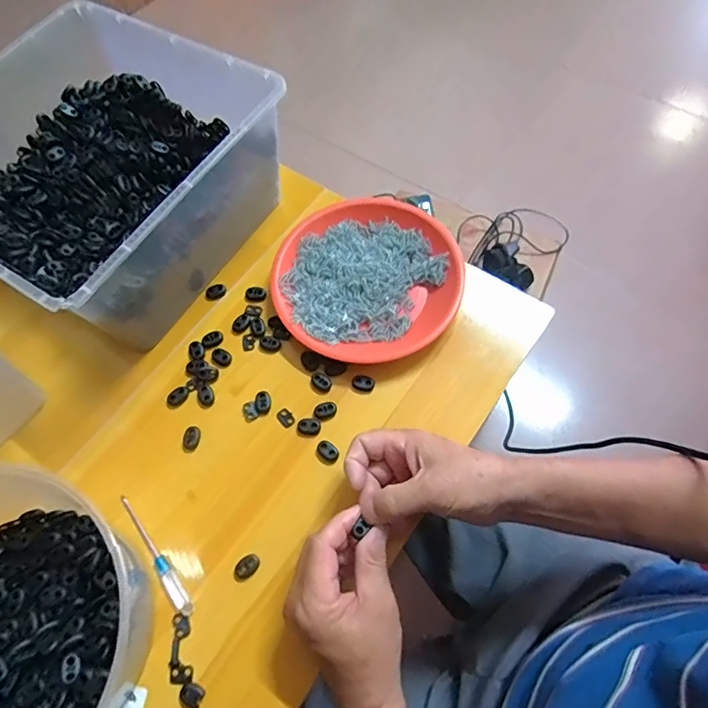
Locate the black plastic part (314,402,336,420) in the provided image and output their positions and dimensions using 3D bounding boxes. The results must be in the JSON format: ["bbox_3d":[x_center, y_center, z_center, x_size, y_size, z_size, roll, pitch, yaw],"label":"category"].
[{"bbox_3d":[-0.027,0.054,0.471,0.022,0.004,0.015,-16,65,-4],"label":"black plastic part"}]

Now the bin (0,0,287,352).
[{"bbox_3d":[-0.260,-0.182,0.522,0.298,0.140,0.296,30,70,16],"label":"bin"}]

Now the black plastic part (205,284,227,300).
[{"bbox_3d":[-0.150,-0.068,0.536,0.023,0.008,0.016,-34,67,-12],"label":"black plastic part"}]

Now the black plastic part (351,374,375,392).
[{"bbox_3d":[0.009,0.028,0.481,0.022,0.004,0.016,8,65,8],"label":"black plastic part"}]

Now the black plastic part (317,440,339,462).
[{"bbox_3d":[-0.024,0.089,0.456,0.022,0.004,0.014,37,72,19],"label":"black plastic part"}]

